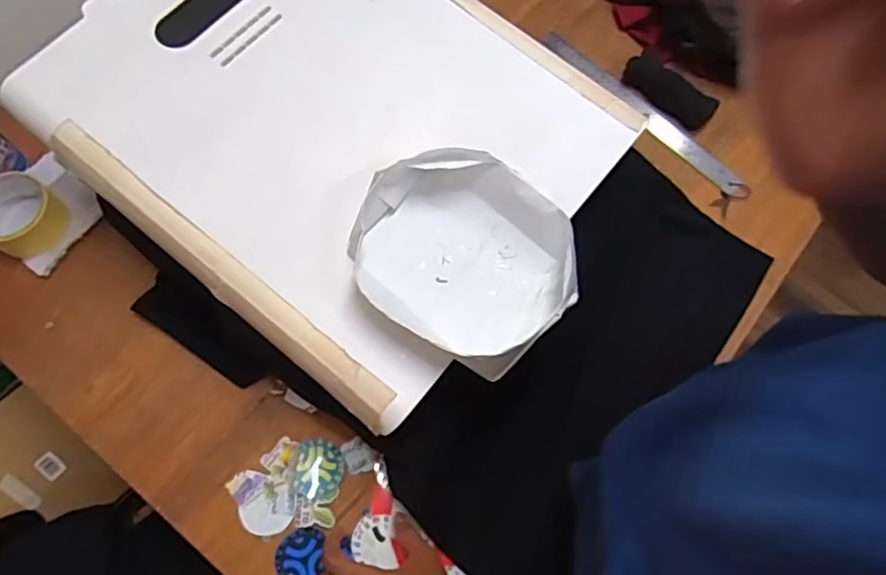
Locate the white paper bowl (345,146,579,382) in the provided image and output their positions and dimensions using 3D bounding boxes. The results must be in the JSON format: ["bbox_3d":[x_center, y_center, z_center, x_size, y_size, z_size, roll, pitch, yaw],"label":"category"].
[{"bbox_3d":[0.018,-0.026,0.520,0.189,0.056,0.158,36,71,11],"label":"white paper bowl"}]

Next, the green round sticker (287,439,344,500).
[{"bbox_3d":[-0.131,0.188,0.631,0.054,0.006,0.056,3,69,-7],"label":"green round sticker"}]

